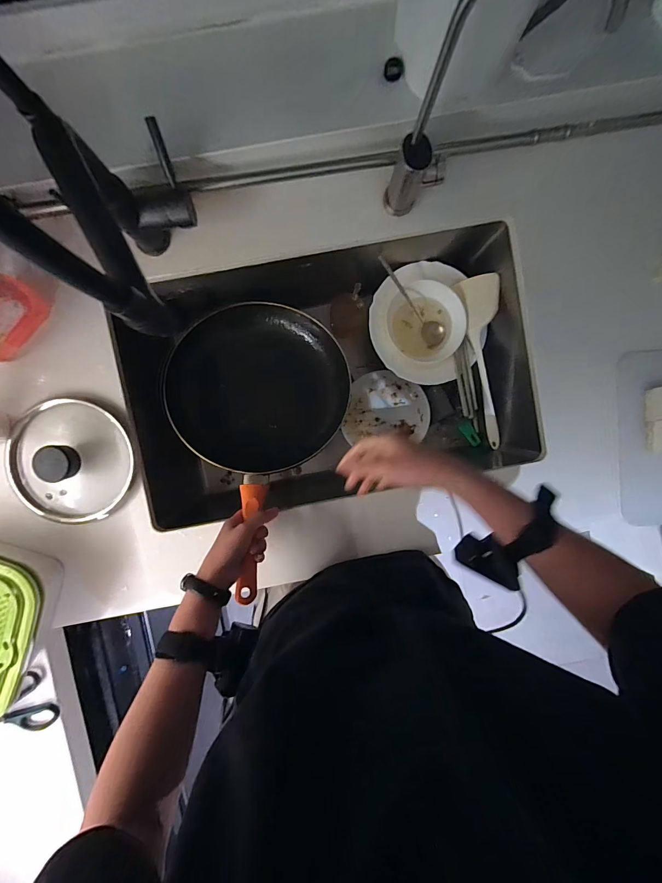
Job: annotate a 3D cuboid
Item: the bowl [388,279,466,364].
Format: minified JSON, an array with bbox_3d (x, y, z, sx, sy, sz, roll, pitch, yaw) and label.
[{"bbox_3d":[0.173,-0.221,0.650,0.148,0.048,0.139,0,94,-2],"label":"bowl"}]

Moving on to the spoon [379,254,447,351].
[{"bbox_3d":[0.145,-0.250,0.629,0.047,0.026,0.187,-44,113,1],"label":"spoon"}]

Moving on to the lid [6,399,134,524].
[{"bbox_3d":[-0.385,0.034,0.511,0.176,0.056,0.176,0,94,-2],"label":"lid"}]

